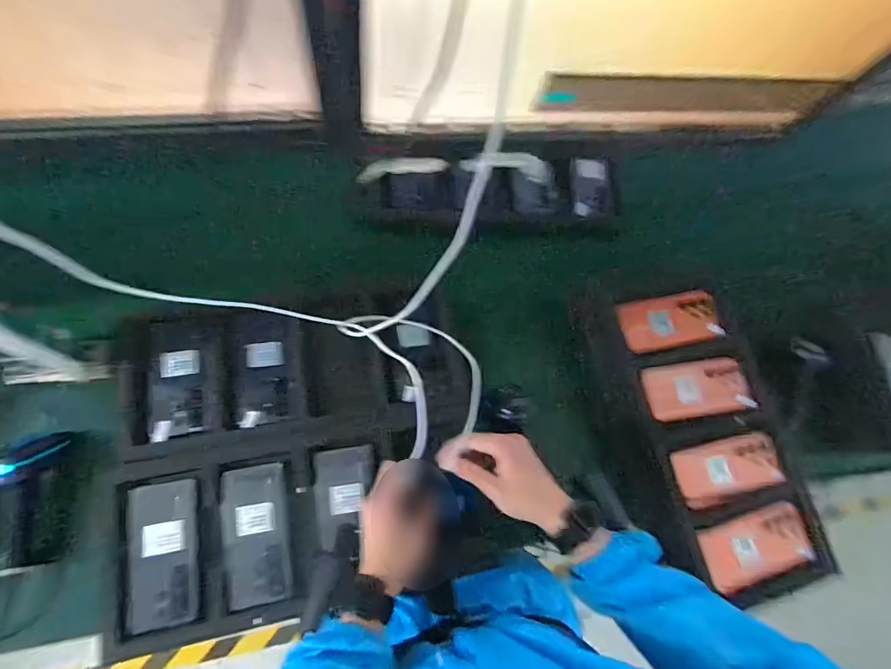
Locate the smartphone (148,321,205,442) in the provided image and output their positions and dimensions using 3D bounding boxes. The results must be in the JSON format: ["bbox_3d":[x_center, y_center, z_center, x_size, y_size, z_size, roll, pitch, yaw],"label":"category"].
[{"bbox_3d":[-0.390,0.065,0.666,0.072,0.011,0.162,-3,83,-15],"label":"smartphone"}]

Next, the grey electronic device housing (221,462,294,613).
[{"bbox_3d":[-0.248,0.259,0.597,0.079,0.016,0.168,-9,69,-5],"label":"grey electronic device housing"}]

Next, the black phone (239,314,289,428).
[{"bbox_3d":[-0.270,0.050,0.681,0.070,0.007,0.161,-6,78,-1],"label":"black phone"}]

